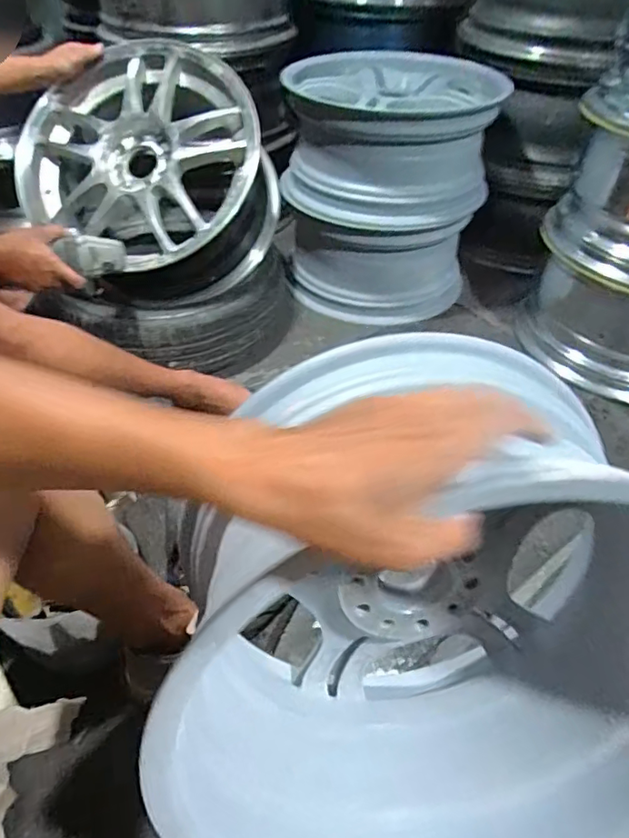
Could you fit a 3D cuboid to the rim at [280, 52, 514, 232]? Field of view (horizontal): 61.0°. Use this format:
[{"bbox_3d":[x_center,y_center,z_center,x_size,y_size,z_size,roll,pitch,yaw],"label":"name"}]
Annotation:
[{"bbox_3d":[0.155,-0.668,1.243,0.429,0.251,0.465,2,44,1],"label":"rim"}]

